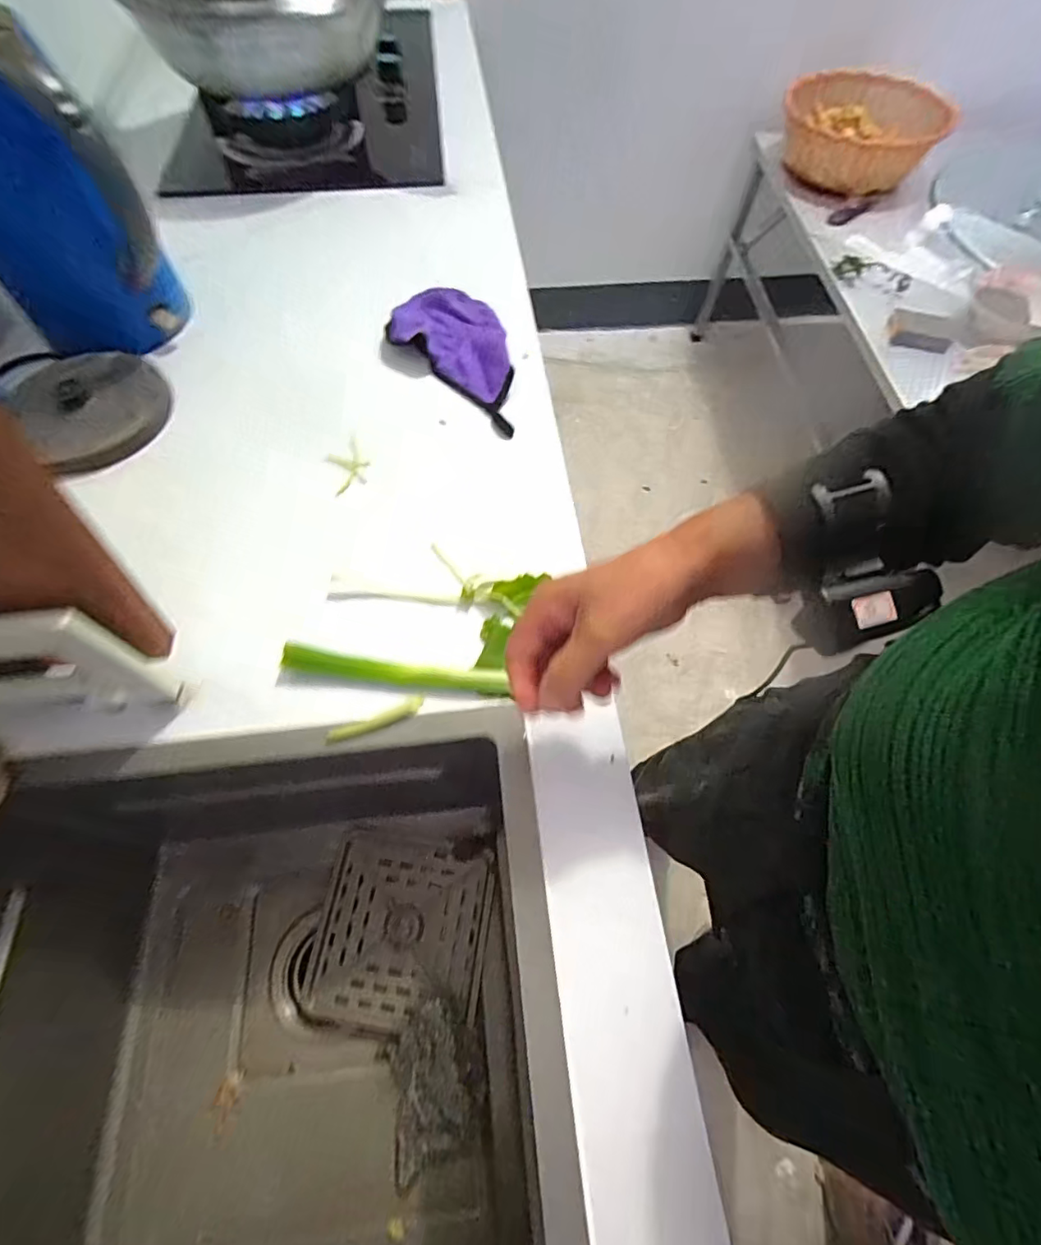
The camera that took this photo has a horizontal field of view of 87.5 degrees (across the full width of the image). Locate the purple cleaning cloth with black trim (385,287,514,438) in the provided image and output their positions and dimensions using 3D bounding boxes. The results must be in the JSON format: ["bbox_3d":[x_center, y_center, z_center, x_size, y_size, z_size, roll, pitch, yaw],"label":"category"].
[{"bbox_3d":[-0.053,-0.287,0.576,0.101,0.017,0.209,-35,67,-16],"label":"purple cleaning cloth with black trim"}]

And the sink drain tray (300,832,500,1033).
[{"bbox_3d":[-0.112,0.291,0.510,0.154,0.018,0.156,8,63,5],"label":"sink drain tray"}]

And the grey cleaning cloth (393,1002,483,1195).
[{"bbox_3d":[-0.069,0.379,0.448,0.075,0.026,0.107,-11,63,-5],"label":"grey cleaning cloth"}]

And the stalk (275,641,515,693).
[{"bbox_3d":[-0.094,0.036,0.410,0.167,0.014,0.018,7,63,2],"label":"stalk"}]

